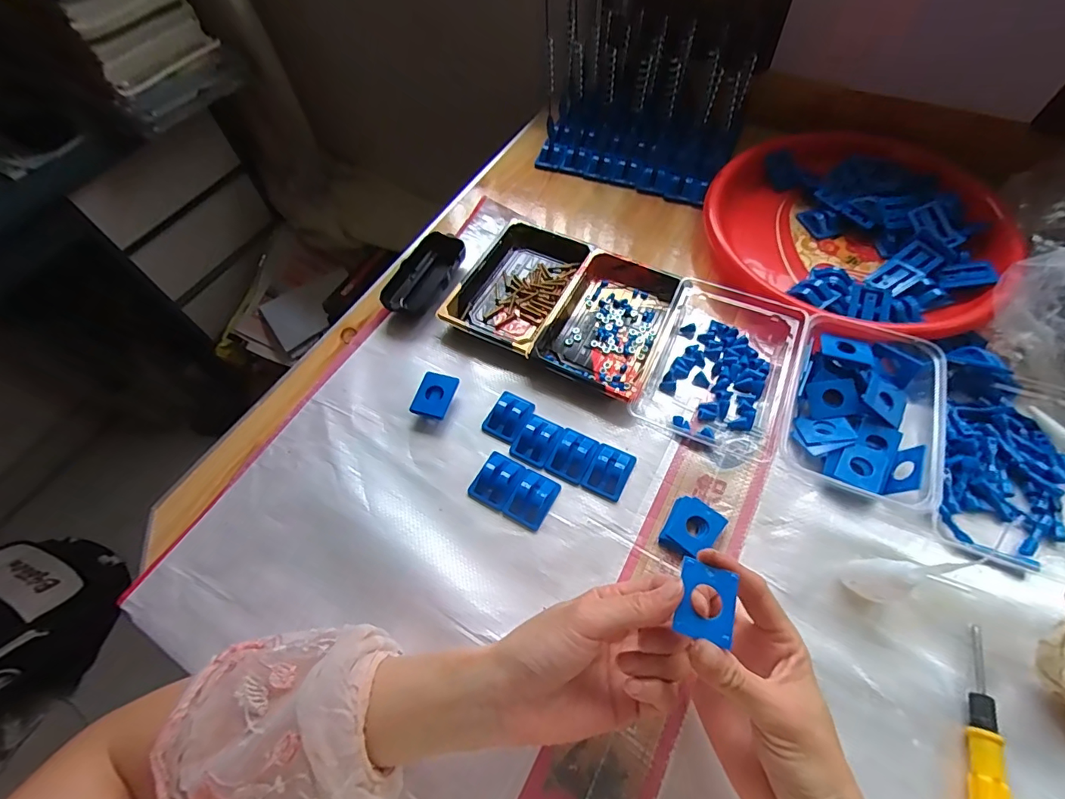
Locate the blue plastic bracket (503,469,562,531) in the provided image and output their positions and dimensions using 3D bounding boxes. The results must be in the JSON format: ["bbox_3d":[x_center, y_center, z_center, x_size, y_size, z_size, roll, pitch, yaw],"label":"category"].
[{"bbox_3d":[0.000,0.080,0.391,0.033,0.015,0.044,24,64,17],"label":"blue plastic bracket"}]

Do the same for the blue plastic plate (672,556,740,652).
[{"bbox_3d":[0.096,0.112,0.264,0.030,0.004,0.040,15,62,12],"label":"blue plastic plate"}]

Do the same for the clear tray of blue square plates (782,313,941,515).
[{"bbox_3d":[0.282,0.004,0.404,0.114,0.033,0.148,19,63,14],"label":"clear tray of blue square plates"}]

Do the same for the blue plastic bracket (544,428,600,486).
[{"bbox_3d":[0.035,0.047,0.409,0.033,0.013,0.043,25,65,17],"label":"blue plastic bracket"}]

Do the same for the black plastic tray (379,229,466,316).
[{"bbox_3d":[-0.115,-0.133,0.514,0.056,0.024,0.106,19,63,14],"label":"black plastic tray"}]

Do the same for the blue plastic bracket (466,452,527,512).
[{"bbox_3d":[-0.029,0.067,0.400,0.036,0.012,0.044,26,65,17],"label":"blue plastic bracket"}]

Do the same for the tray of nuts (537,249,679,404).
[{"bbox_3d":[0.079,-0.079,0.473,0.104,0.022,0.164,24,64,16],"label":"tray of nuts"}]

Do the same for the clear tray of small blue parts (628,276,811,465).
[{"bbox_3d":[0.175,-0.037,0.438,0.120,0.029,0.164,20,63,15],"label":"clear tray of small blue parts"}]

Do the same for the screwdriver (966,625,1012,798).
[{"bbox_3d":[0.278,0.214,0.290,0.014,0.020,0.140,19,63,14],"label":"screwdriver"}]

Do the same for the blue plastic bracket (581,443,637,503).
[{"bbox_3d":[0.065,0.060,0.401,0.033,0.013,0.042,24,64,16],"label":"blue plastic bracket"}]

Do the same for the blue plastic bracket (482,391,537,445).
[{"bbox_3d":[-0.021,0.014,0.430,0.035,0.013,0.045,24,64,17],"label":"blue plastic bracket"}]

